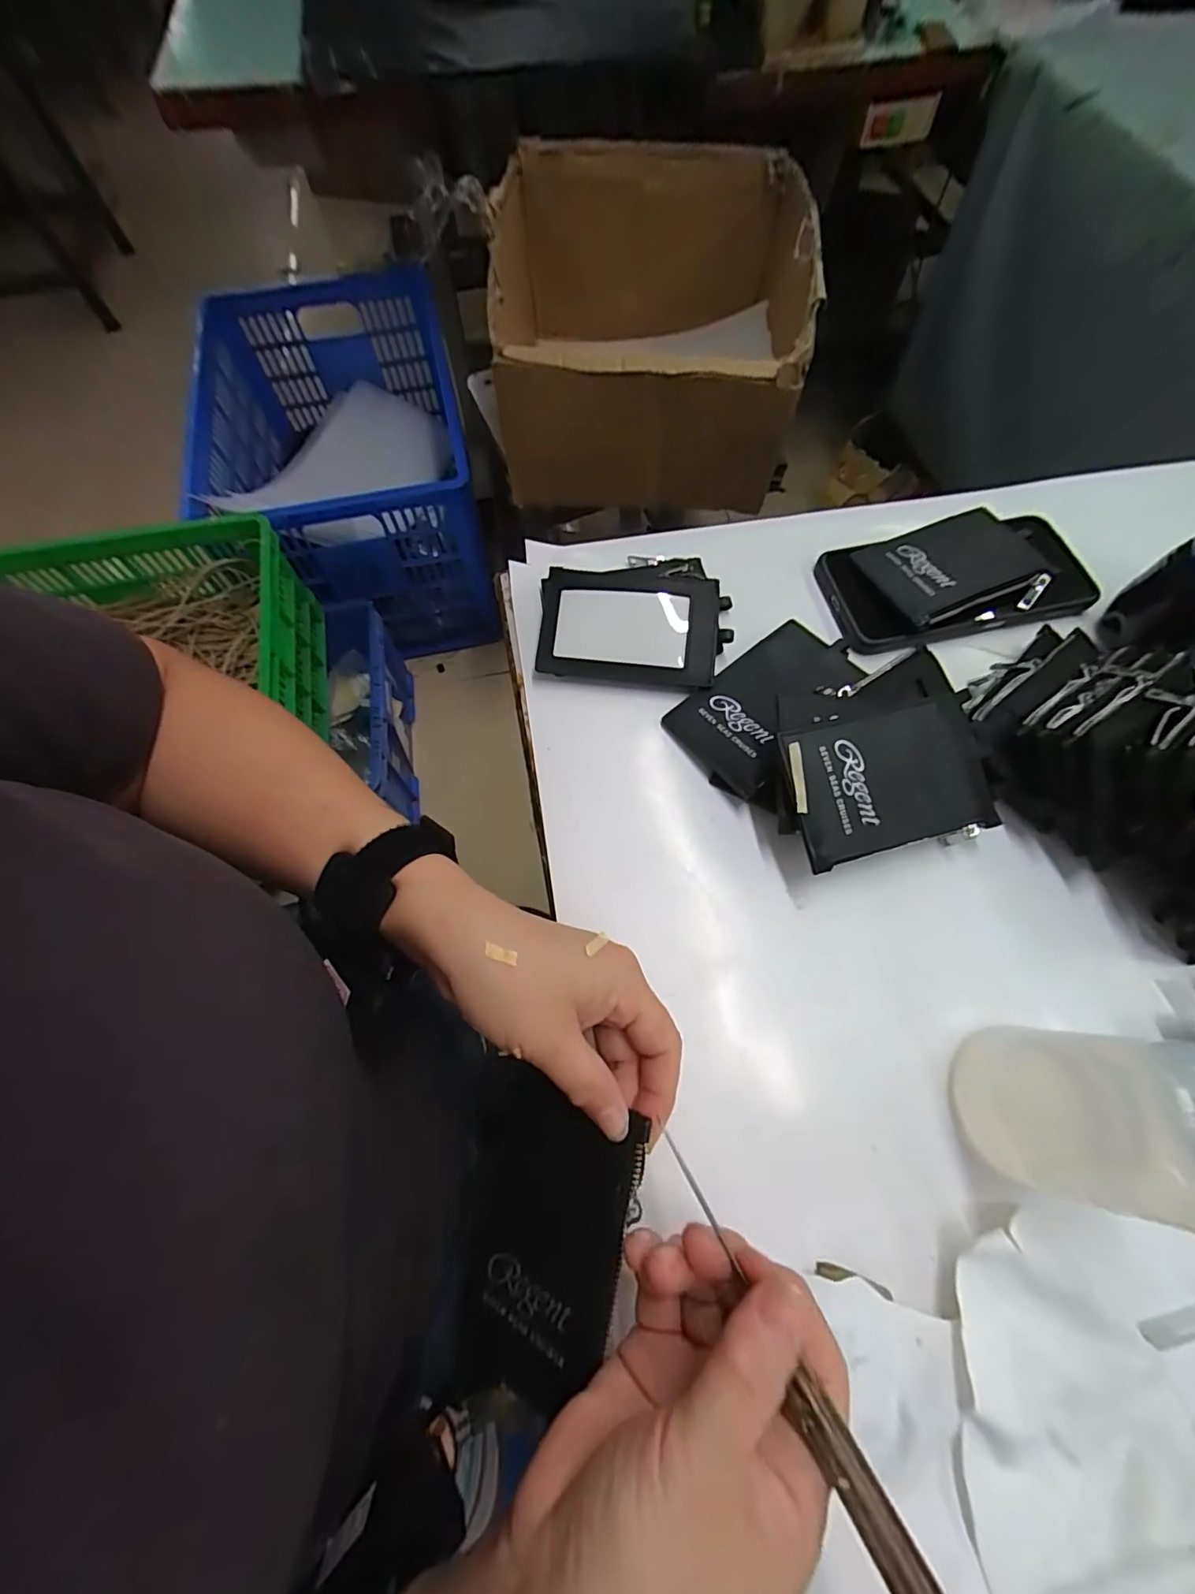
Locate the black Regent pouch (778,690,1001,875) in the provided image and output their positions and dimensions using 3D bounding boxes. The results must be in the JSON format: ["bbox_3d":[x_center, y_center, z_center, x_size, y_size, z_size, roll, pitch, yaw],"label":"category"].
[{"bbox_3d":[0.154,-0.008,0.280,0.111,0.011,0.075,-15,82,-10],"label":"black Regent pouch"}]

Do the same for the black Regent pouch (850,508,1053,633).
[{"bbox_3d":[0.236,-0.151,0.356,0.107,0.016,0.078,-20,69,-6],"label":"black Regent pouch"}]

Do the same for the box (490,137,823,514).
[{"bbox_3d":[0.079,-0.662,0.787,0.409,0.226,0.431,3,68,2],"label":"box"}]

